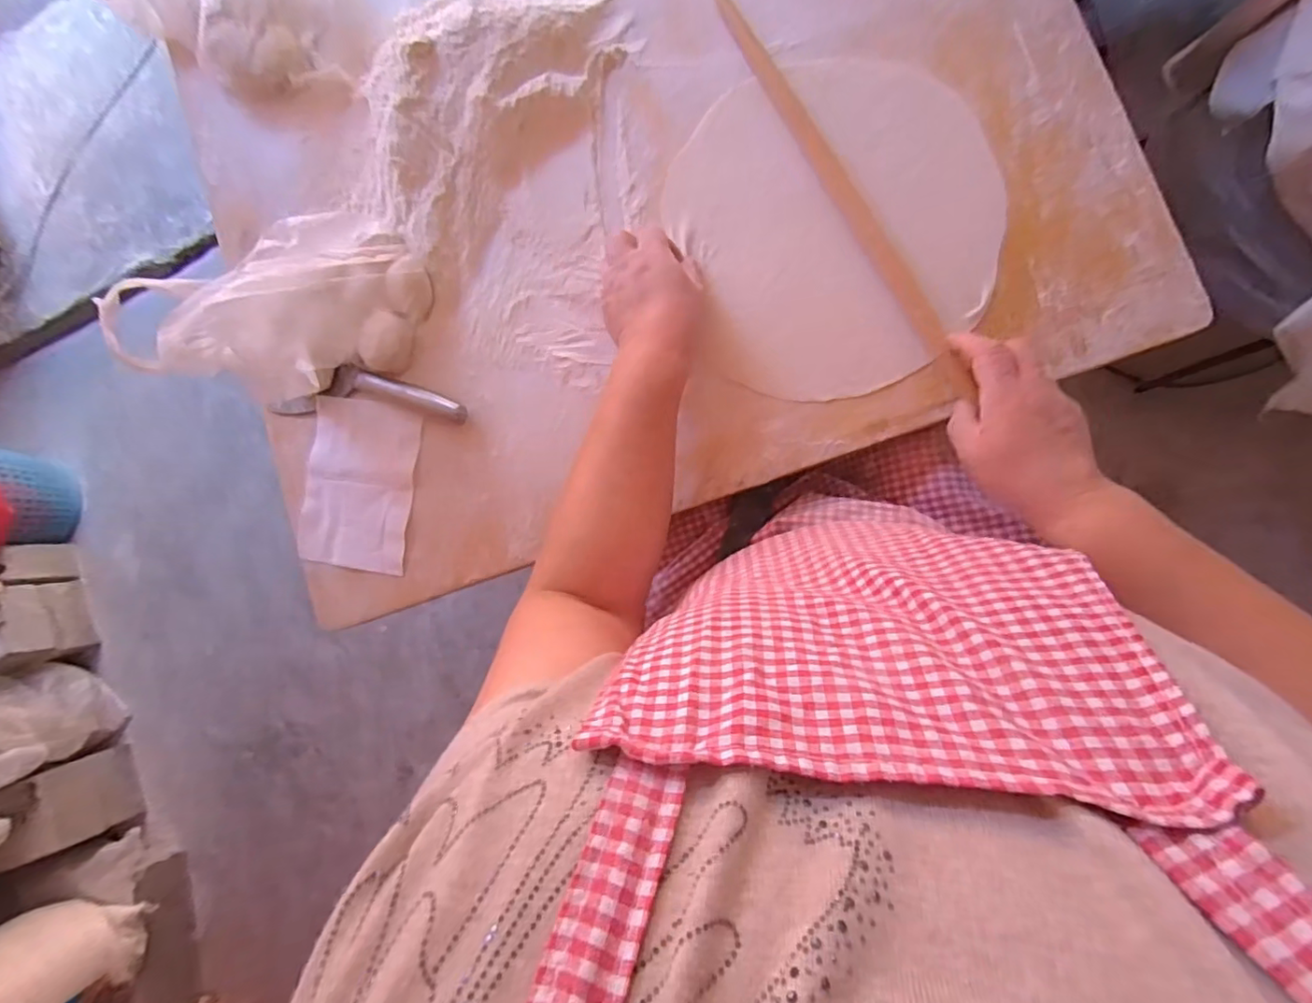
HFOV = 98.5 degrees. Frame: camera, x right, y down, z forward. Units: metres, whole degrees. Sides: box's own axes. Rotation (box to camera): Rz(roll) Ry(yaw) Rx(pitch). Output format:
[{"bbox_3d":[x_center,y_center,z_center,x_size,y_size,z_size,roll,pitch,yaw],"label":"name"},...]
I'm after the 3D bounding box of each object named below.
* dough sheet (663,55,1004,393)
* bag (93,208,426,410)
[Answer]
[{"bbox_3d":[0.136,-0.211,0.441,0.232,0.008,0.248,-14,89,12],"label":"dough sheet"},{"bbox_3d":[-0.273,-0.154,0.436,0.093,0.163,0.167,36,99,8],"label":"bag"}]

